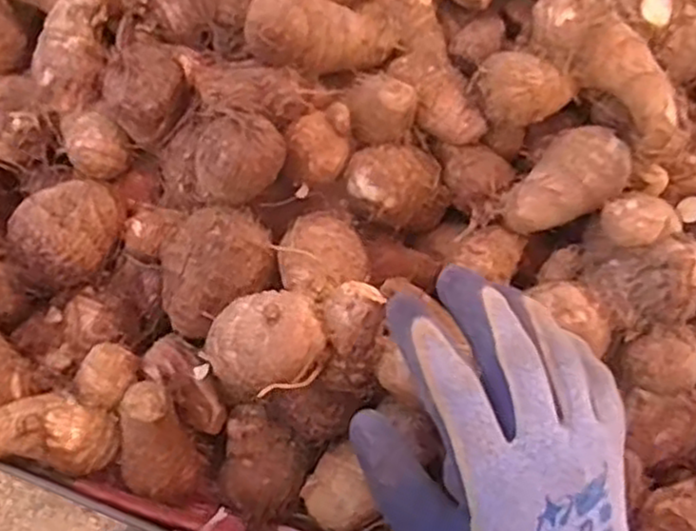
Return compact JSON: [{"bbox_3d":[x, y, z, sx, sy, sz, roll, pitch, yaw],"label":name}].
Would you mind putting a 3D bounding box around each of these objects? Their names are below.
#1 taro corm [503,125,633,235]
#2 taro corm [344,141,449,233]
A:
[{"bbox_3d":[0.120,-0.042,0.408,0.043,0.040,0.064,39,70,14],"label":"taro corm"},{"bbox_3d":[0.028,-0.045,0.422,0.056,0.039,0.043,-7,66,-5],"label":"taro corm"}]

